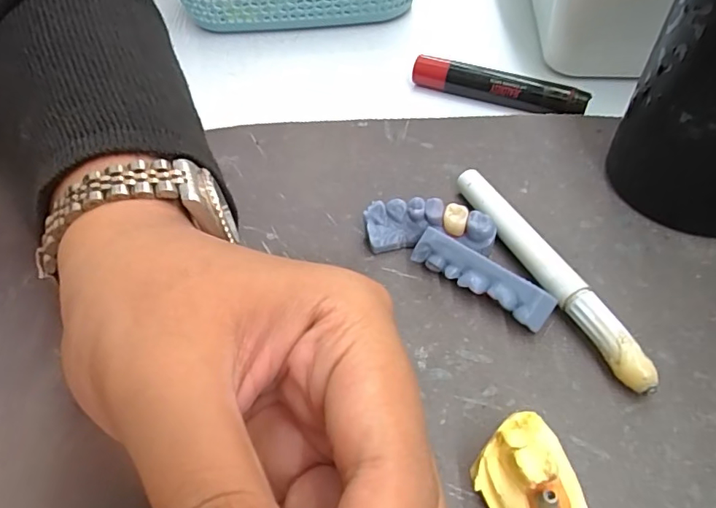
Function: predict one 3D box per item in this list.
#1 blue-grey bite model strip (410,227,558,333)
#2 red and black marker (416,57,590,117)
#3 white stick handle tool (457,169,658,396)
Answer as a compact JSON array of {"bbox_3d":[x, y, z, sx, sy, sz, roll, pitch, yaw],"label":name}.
[{"bbox_3d":[0.044,0.008,0.180,0.052,0.005,0.014,33,103,26],"label":"blue-grey bite model strip"},{"bbox_3d":[0.070,-0.086,0.256,0.088,0.012,0.013,18,54,17],"label":"red and black marker"},{"bbox_3d":[0.067,0.006,0.185,0.011,0.013,0.104,-21,53,-13],"label":"white stick handle tool"}]

